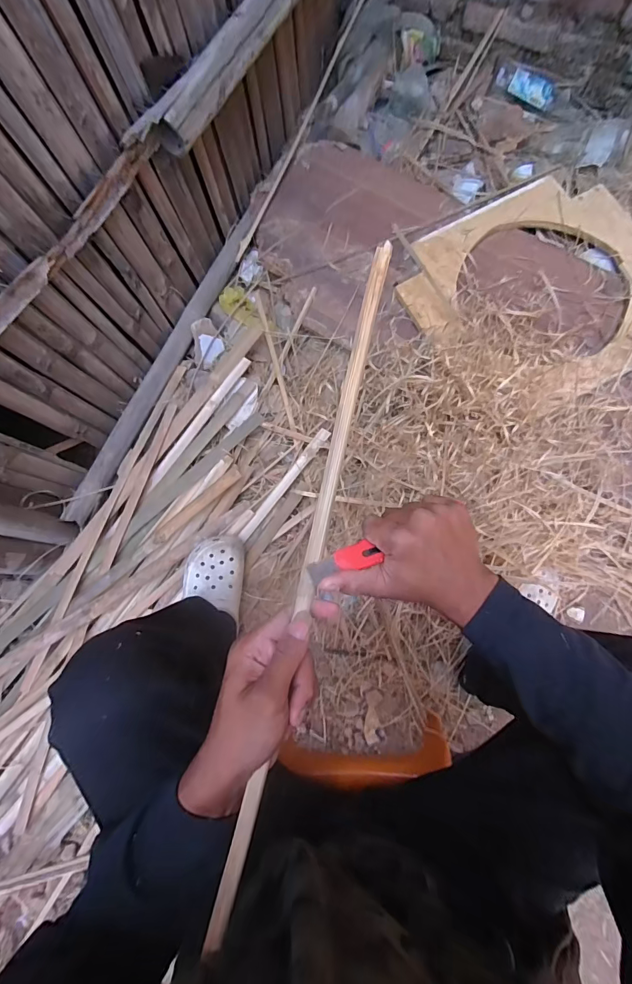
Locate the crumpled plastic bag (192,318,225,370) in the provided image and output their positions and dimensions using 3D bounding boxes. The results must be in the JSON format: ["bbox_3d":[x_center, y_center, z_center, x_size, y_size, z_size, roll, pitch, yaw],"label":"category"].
[{"bbox_3d":[-0.234,-0.321,0.871,0.059,0.042,0.103,-3,76,1],"label":"crumpled plastic bag"}]

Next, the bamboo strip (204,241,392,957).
[{"bbox_3d":[-0.001,0.039,0.324,0.015,0.012,0.544,13,79,5],"label":"bamboo strip"}]

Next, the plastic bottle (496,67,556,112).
[{"bbox_3d":[0.491,-0.952,0.947,0.146,0.042,0.060,24,78,7],"label":"plastic bottle"}]

